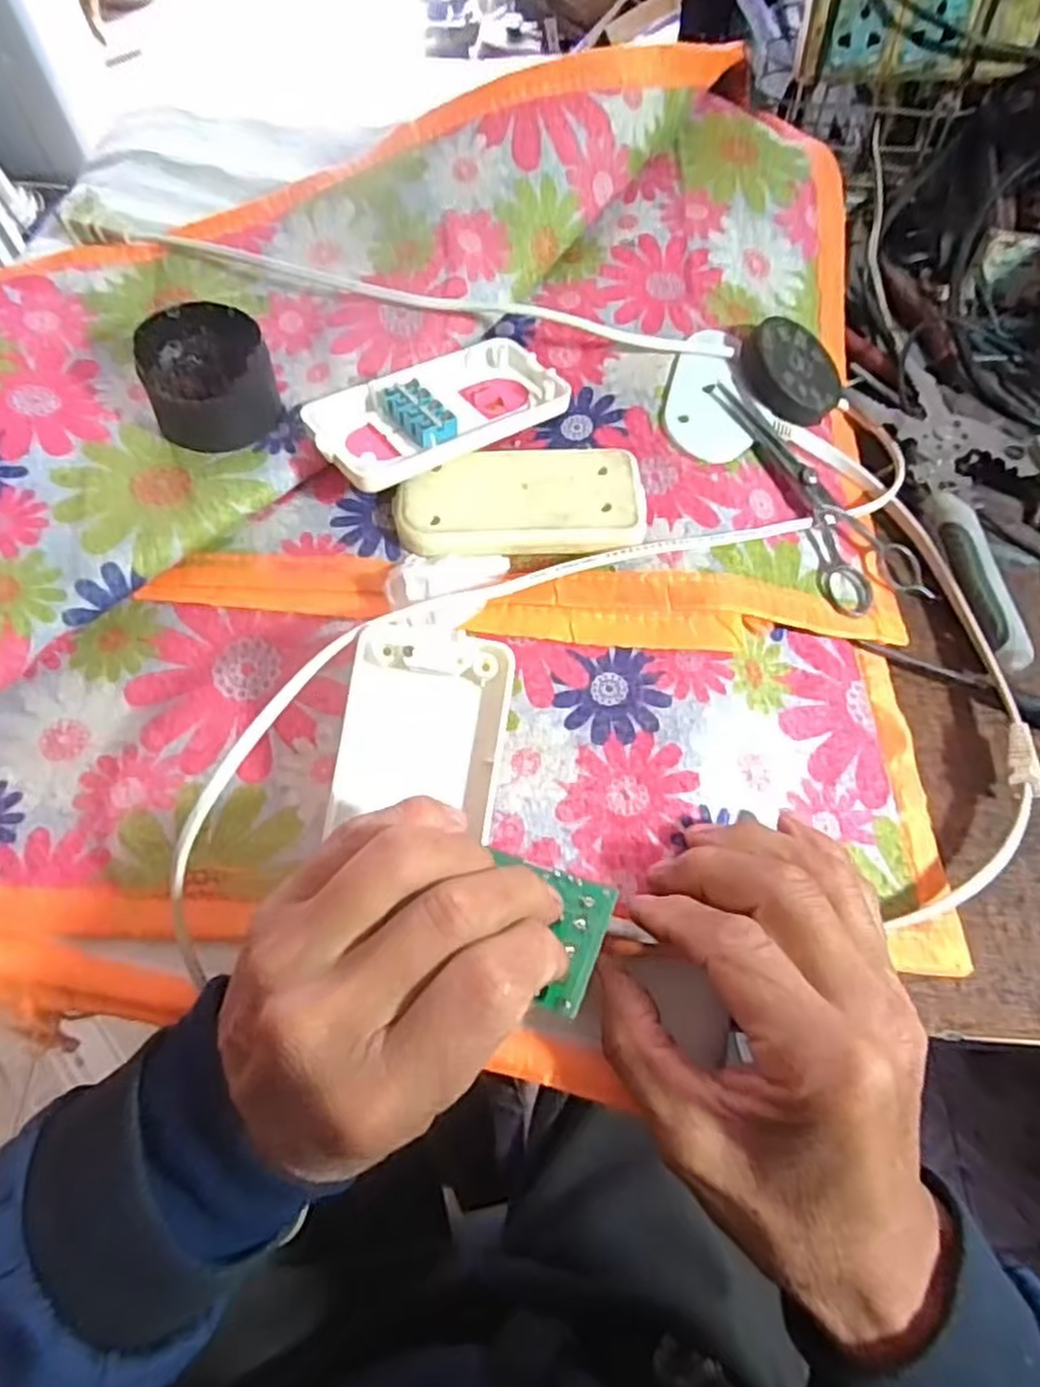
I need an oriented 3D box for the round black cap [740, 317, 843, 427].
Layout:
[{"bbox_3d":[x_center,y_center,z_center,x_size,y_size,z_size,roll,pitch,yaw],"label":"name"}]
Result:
[{"bbox_3d":[0.146,-0.169,0.394,0.055,0.013,0.058,6,74,-21],"label":"round black cap"}]

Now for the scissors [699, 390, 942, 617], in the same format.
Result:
[{"bbox_3d":[0.145,-0.098,0.376,0.061,0.015,0.149,-36,88,-19],"label":"scissors"}]

